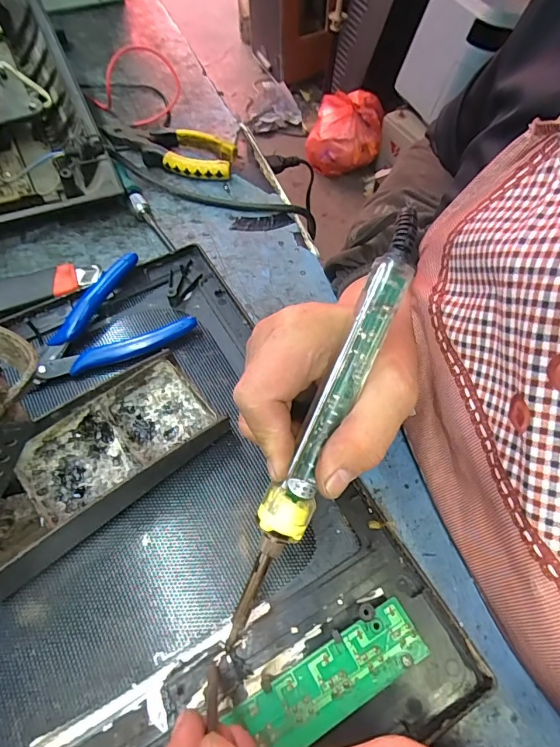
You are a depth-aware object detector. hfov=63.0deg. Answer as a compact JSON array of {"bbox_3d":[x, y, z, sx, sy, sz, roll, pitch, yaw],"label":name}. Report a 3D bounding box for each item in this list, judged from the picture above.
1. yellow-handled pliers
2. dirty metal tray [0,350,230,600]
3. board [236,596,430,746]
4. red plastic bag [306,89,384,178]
[{"bbox_3d":[-0.108,-0.214,0.437,0.136,0.019,0.049,16,61,10],"label":"yellow-handled pliers"},{"bbox_3d":[-0.115,0.054,0.278,0.159,0.033,0.065,-37,65,-19],"label":"dirty metal tray"},{"bbox_3d":[-0.033,0.185,0.213,0.236,0.014,0.032,-27,62,-14],"label":"board"},{"bbox_3d":[0.215,-0.827,1.574,0.245,0.191,0.175,-3,61,-2],"label":"red plastic bag"}]

